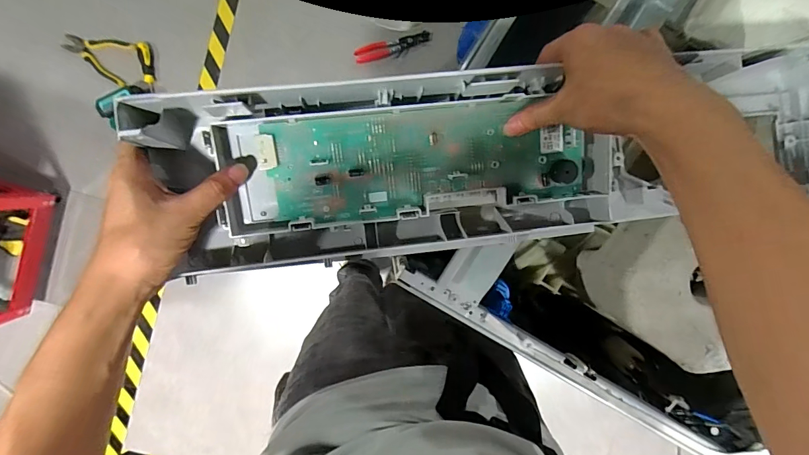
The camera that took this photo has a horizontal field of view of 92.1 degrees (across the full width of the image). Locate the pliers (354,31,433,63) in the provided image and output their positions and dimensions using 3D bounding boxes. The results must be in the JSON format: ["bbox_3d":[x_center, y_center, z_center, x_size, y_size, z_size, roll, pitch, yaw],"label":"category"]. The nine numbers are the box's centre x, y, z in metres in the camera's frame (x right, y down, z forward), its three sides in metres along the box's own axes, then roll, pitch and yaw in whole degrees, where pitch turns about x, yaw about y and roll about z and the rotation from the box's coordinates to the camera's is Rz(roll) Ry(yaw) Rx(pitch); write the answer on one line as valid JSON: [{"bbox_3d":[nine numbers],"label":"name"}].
[{"bbox_3d":[-0.030,-0.518,1.126,0.223,0.026,0.055,-12,97,-4],"label":"pliers"}]

